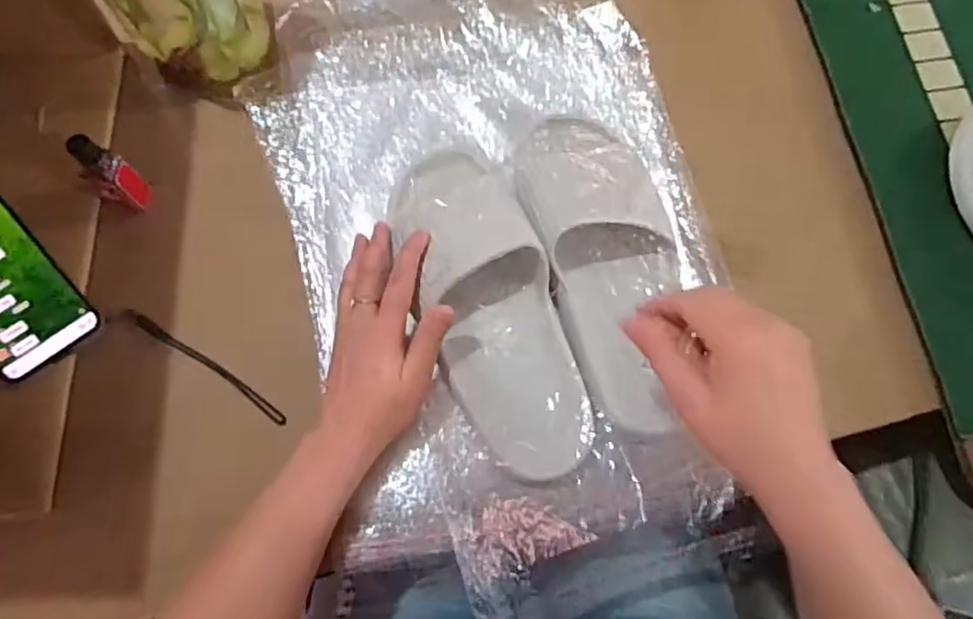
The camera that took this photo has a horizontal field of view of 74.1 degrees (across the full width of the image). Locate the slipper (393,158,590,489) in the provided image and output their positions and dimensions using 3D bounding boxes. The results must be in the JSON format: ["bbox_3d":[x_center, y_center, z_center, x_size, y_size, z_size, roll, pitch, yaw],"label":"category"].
[{"bbox_3d":[0.002,-0.004,0.496,0.093,0.065,0.264,-19,82,-6],"label":"slipper"}]

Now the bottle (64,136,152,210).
[{"bbox_3d":[-0.289,-0.102,0.491,0.025,0.086,0.029,7,76,1],"label":"bottle"}]

